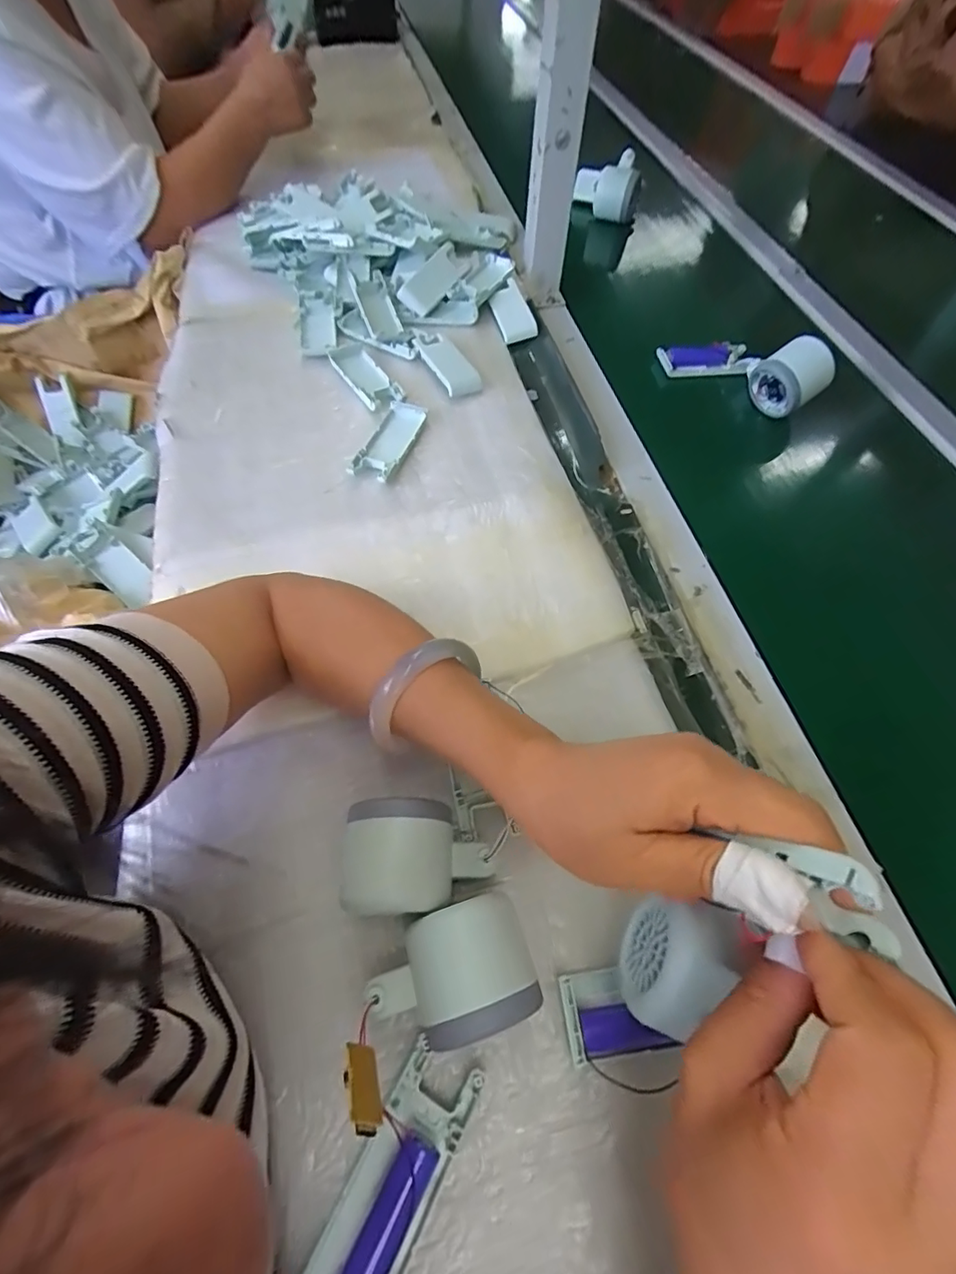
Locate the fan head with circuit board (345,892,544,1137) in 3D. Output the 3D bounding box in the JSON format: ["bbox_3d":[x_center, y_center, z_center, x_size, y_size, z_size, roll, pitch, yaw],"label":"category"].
[{"bbox_3d":[-0.019,0.170,0.250,0.093,0.061,0.057,-22,63,-14],"label":"fan head with circuit board"}]

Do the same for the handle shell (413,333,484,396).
[{"bbox_3d":[-0.033,-0.288,0.538,0.038,0.014,0.094,-21,63,-14],"label":"handle shell"}]

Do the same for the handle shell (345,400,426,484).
[{"bbox_3d":[-0.082,-0.186,0.481,0.037,0.009,0.102,17,61,7],"label":"handle shell"}]

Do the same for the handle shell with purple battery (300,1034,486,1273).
[{"bbox_3d":[-0.039,0.247,0.229,0.038,0.018,0.103,26,62,12],"label":"handle shell with purple battery"}]

